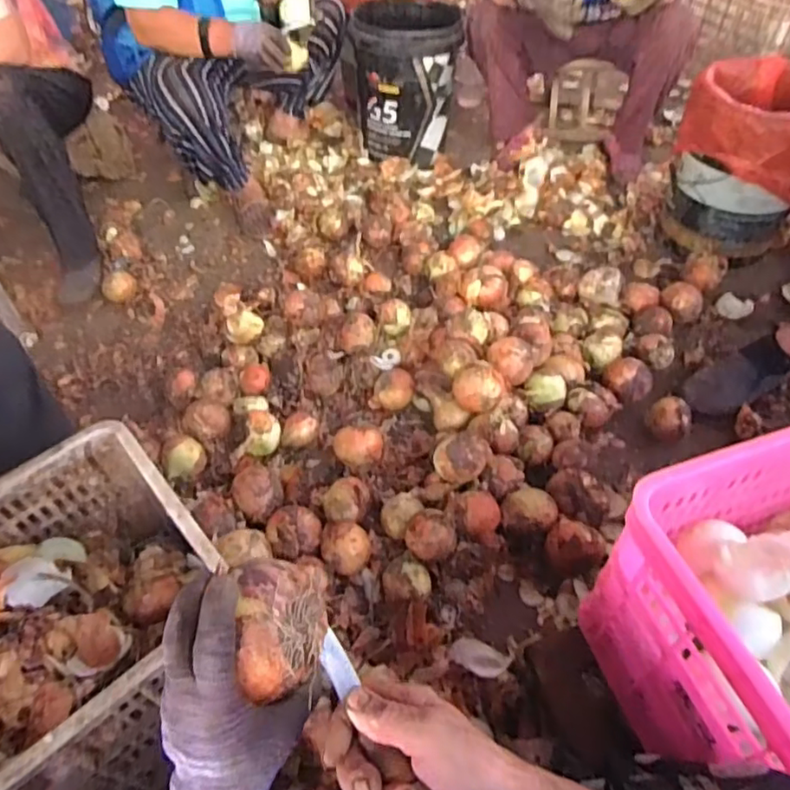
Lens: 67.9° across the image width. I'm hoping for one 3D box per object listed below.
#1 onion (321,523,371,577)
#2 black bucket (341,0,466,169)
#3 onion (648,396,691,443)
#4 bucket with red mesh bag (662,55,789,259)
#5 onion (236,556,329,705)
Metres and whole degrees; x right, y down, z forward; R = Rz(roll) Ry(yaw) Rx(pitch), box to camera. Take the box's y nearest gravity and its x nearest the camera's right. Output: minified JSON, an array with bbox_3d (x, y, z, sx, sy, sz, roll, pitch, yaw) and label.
[{"bbox_3d":[-0.077,0.239,0.917,0.078,0.061,0.080,2,49,5],"label":"onion"},{"bbox_3d":[0.029,-0.893,1.679,0.299,0.328,0.328,-3,49,0],"label":"black bucket"},{"bbox_3d":[0.498,0.052,1.072,0.060,0.081,0.067,3,49,5],"label":"onion"},{"bbox_3d":[0.798,-0.528,1.355,0.294,0.355,0.290,-2,49,2],"label":"bucket with red mesh bag"},{"bbox_3d":[-0.072,0.152,0.394,0.055,0.051,0.082,-8,53,-4],"label":"onion"}]

